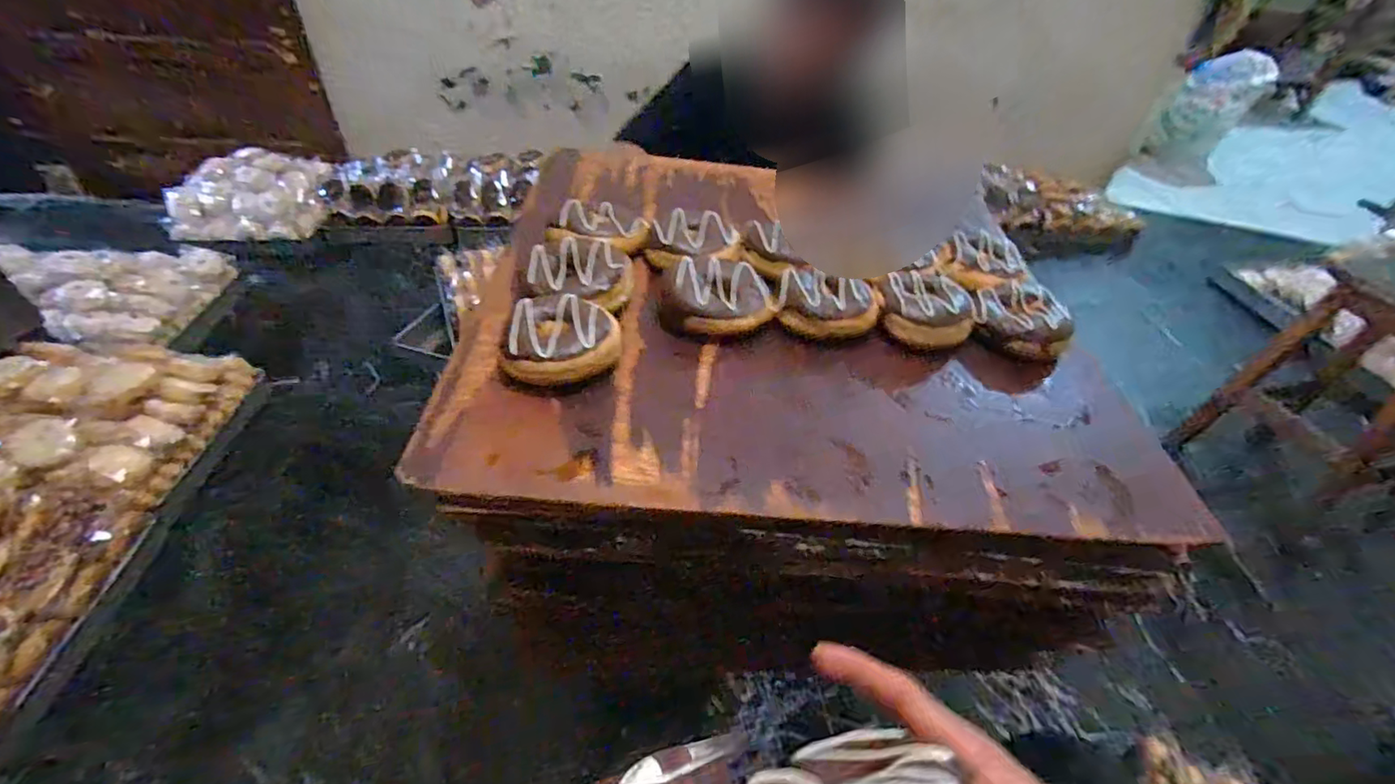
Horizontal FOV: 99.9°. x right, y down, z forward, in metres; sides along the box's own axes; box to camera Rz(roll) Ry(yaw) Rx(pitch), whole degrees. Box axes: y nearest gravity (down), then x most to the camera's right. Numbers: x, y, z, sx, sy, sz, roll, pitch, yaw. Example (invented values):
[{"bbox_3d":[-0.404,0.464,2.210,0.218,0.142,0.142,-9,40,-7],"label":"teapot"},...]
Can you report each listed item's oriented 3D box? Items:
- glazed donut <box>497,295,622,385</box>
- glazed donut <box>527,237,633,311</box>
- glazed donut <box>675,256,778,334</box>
[{"bbox_3d":[-0.108,-0.037,0.476,0.091,0.048,0.083,5,42,1],"label":"glazed donut"},{"bbox_3d":[-0.107,-0.108,0.537,0.088,0.029,0.084,1,42,-3],"label":"glazed donut"},{"bbox_3d":[0.024,-0.088,0.543,0.088,0.044,0.081,2,42,-2],"label":"glazed donut"}]

